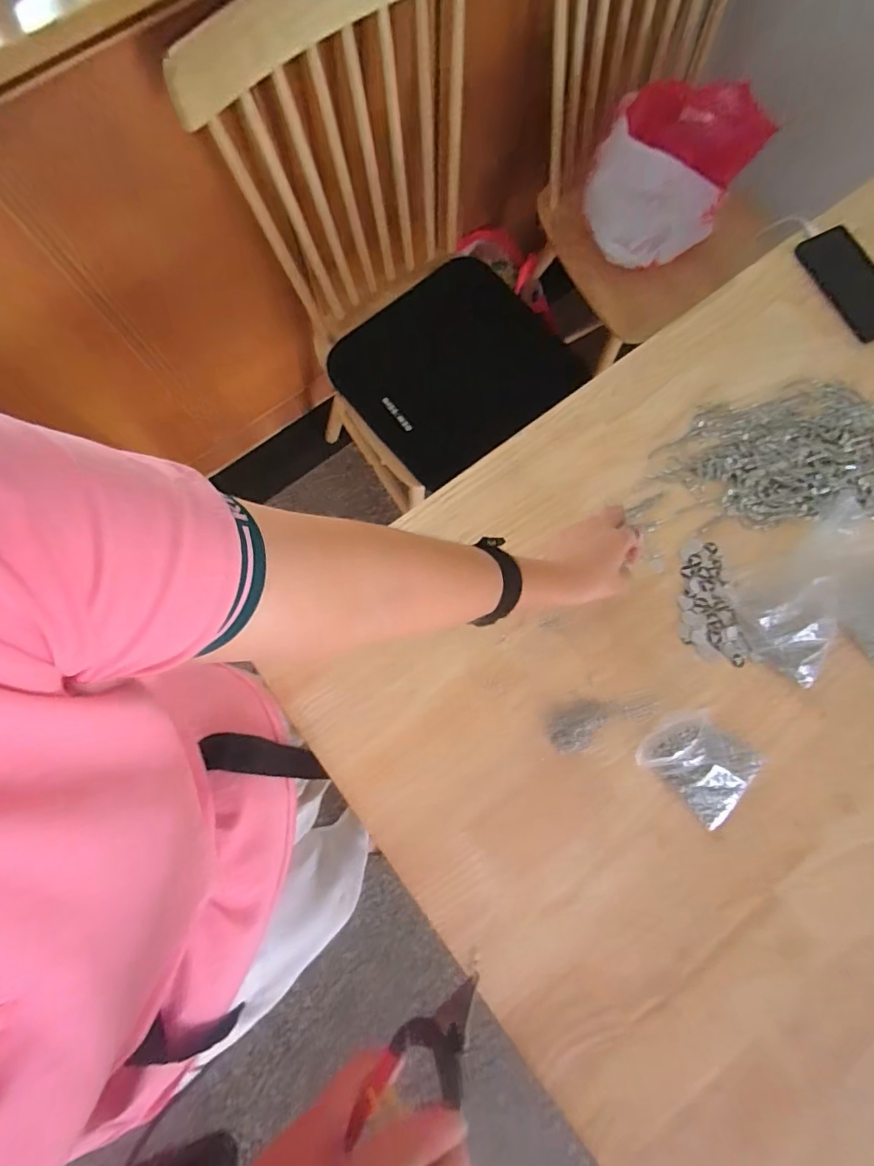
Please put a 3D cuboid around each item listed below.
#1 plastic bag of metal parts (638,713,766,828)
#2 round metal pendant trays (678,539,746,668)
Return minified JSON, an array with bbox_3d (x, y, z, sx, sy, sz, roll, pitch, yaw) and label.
[{"bbox_3d":[0.264,0.176,0.520,0.103,0.035,0.088,41,82,8],"label":"plastic bag of metal parts"},{"bbox_3d":[0.286,0.021,0.564,0.057,0.005,0.132,-8,79,-1],"label":"round metal pendant trays"}]

